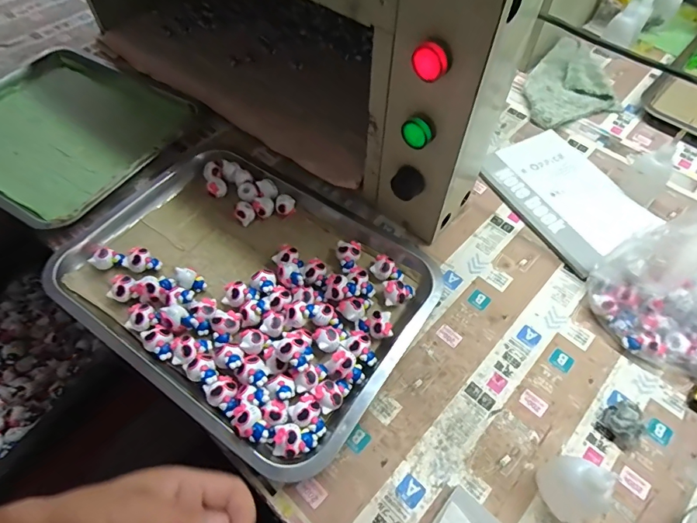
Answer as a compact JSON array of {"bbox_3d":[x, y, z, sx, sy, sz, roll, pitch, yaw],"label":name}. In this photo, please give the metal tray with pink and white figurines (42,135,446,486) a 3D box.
[{"bbox_3d":[-0.104,0.009,0.457,0.357,0.039,0.276,31,61,18],"label":"metal tray with pink and white figurines"}]

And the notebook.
[{"bbox_3d":[0.266,-0.082,0.536,0.142,0.010,0.190,-25,61,-20],"label":"notebook"}]

